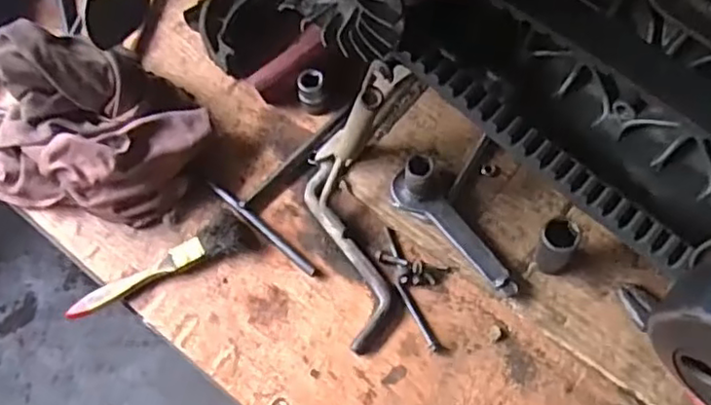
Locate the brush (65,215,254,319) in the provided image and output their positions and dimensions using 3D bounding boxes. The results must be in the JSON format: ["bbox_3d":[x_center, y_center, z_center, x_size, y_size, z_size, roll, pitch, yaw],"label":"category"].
[{"bbox_3d":[-0.167,0.059,0.573,0.161,0.023,0.037,-33,68,-10],"label":"brush"}]

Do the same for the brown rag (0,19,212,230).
[{"bbox_3d":[-0.243,-0.069,0.592,0.198,0.107,0.135,9,68,8],"label":"brown rag"}]

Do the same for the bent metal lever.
[{"bbox_3d":[-0.002,-0.011,0.594,0.080,0.026,0.274,5,67,6],"label":"bent metal lever"}]

